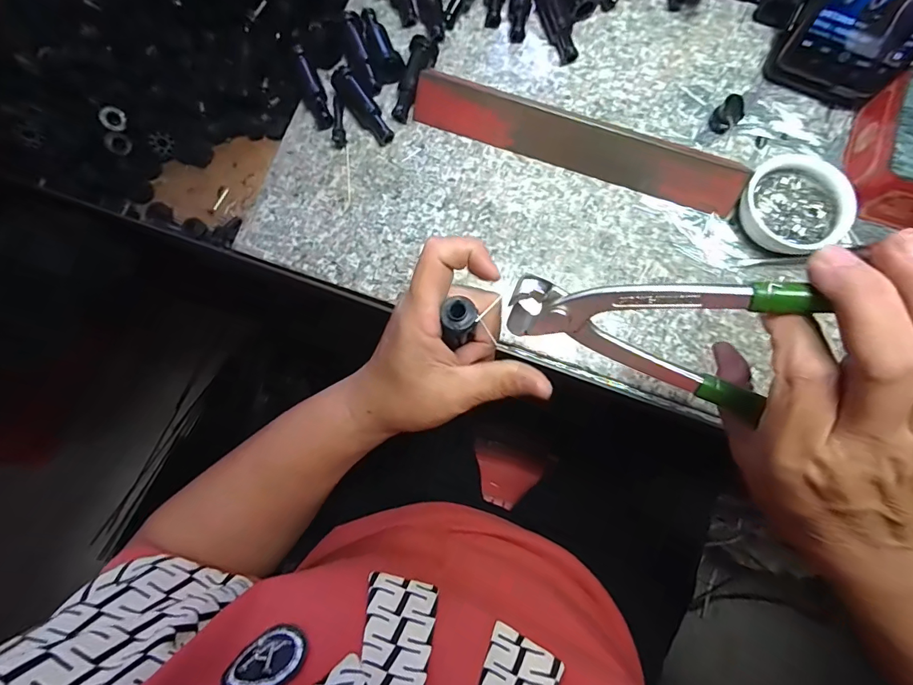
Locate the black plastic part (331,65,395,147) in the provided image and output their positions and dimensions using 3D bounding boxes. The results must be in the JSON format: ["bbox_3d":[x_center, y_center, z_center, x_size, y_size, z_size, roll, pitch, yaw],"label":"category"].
[{"bbox_3d":[-0.077,-0.192,0.353,0.016,0.017,0.071,-38,82,-6],"label":"black plastic part"}]

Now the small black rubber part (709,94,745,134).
[{"bbox_3d":[0.213,-0.179,0.347,0.021,0.022,0.017,-37,79,-5],"label":"small black rubber part"}]

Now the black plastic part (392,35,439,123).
[{"bbox_3d":[-0.034,-0.213,0.363,0.020,0.019,0.068,17,80,6],"label":"black plastic part"}]

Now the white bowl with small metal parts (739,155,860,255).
[{"bbox_3d":[0.249,-0.101,0.328,0.068,0.019,0.069,0,78,2],"label":"white bowl with small metal parts"}]

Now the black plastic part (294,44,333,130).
[{"bbox_3d":[-0.118,-0.205,0.361,0.014,0.019,0.064,-22,78,-2],"label":"black plastic part"}]

